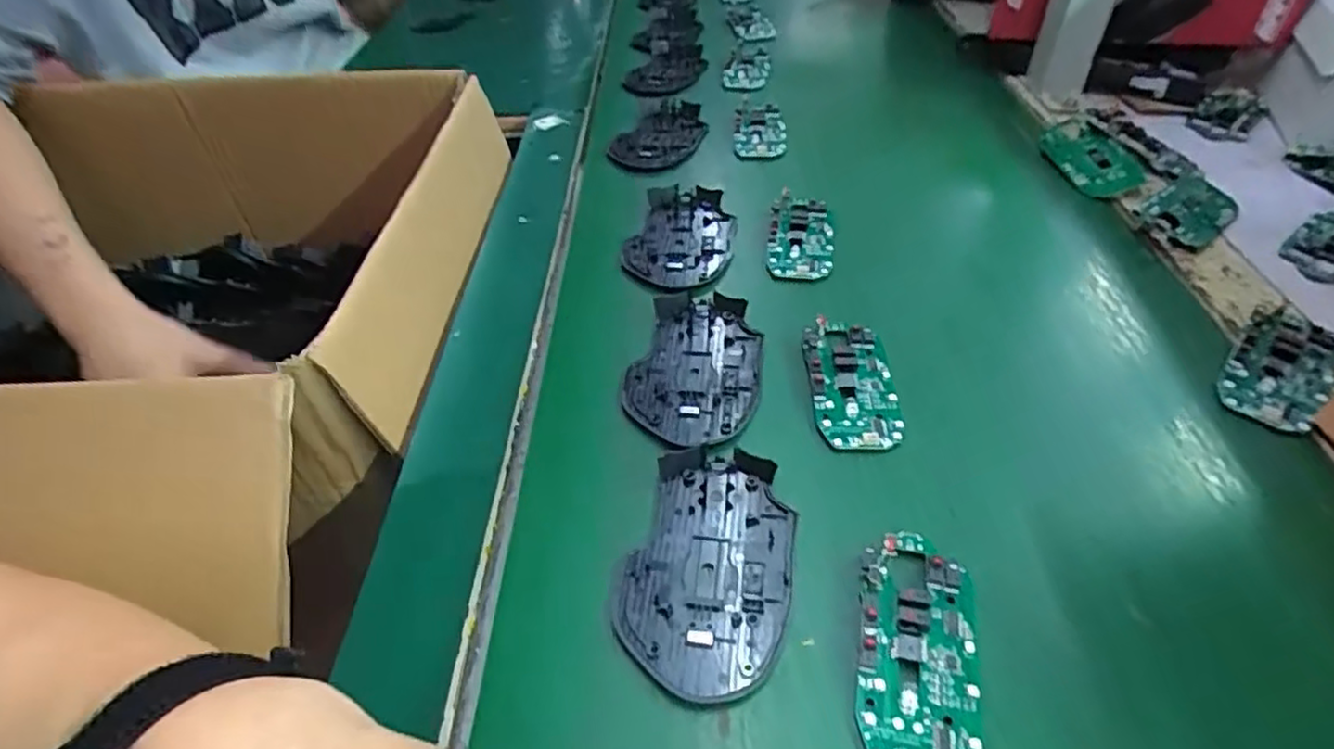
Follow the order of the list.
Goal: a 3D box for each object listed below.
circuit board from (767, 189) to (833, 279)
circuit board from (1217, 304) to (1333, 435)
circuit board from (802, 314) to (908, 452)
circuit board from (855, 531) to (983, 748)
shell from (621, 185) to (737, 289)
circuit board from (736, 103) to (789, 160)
[{"bbox_3d":[0.096,-0.099,0.489,0.045,0.013,0.082,5,50,7],"label":"circuit board"},{"bbox_3d":[0.334,-0.002,0.372,0.087,0.013,0.044,-35,56,-25],"label":"circuit board"},{"bbox_3d":[0.102,0.005,0.381,0.046,0.010,0.089,-1,49,1],"label":"circuit board"},{"bbox_3d":[0.101,0.110,0.278,0.045,0.010,0.097,8,50,10],"label":"circuit board"},{"bbox_3d":[0.011,-0.100,0.498,0.072,0.010,0.107,11,51,12],"label":"shell"},{"bbox_3d":[0.082,-0.215,0.604,0.045,0.009,0.075,0,46,4],"label":"circuit board"}]

